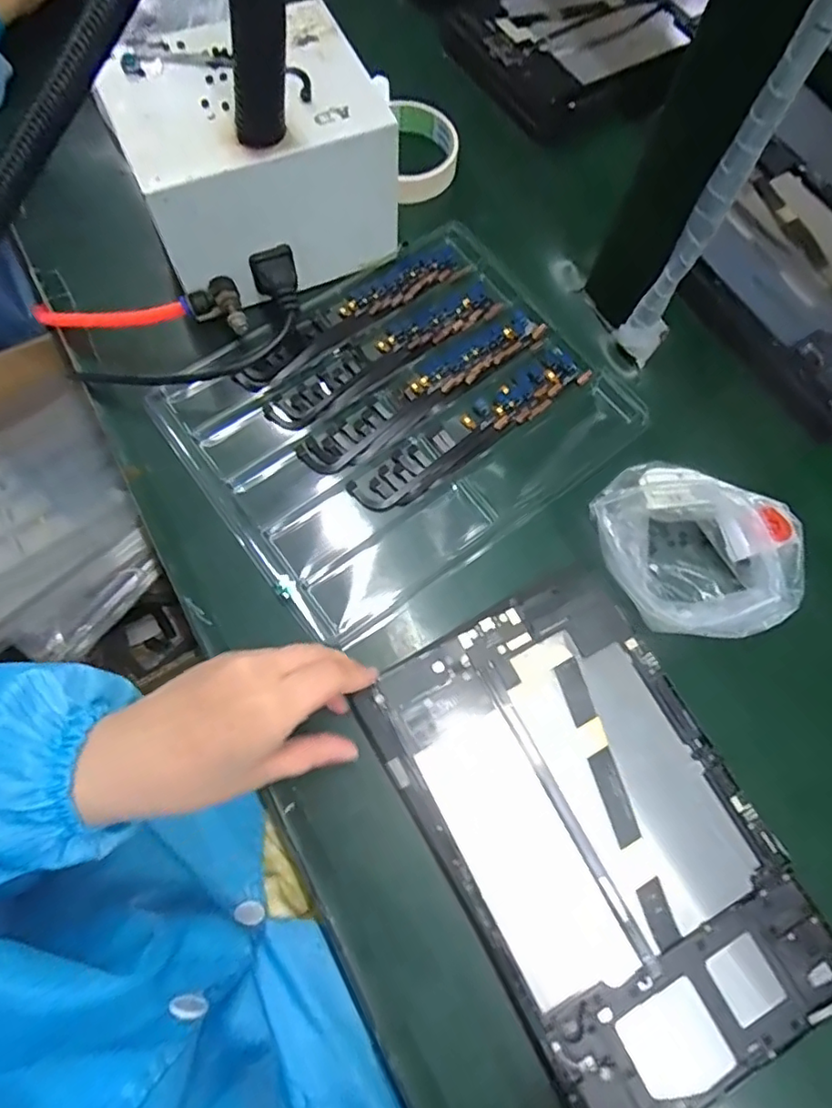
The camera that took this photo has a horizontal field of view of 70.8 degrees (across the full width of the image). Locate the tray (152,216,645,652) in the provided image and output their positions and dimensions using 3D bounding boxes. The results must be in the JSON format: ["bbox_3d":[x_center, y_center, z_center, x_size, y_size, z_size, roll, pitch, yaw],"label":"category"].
[{"bbox_3d":[-0.009,-0.098,0.395,0.271,0.016,0.215,-35,77,-14],"label":"tray"}]

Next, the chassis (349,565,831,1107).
[{"bbox_3d":[0.093,0.140,0.301,0.154,0.009,0.238,-29,74,-9],"label":"chassis"}]

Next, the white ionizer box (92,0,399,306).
[{"bbox_3d":[-0.109,-0.260,0.395,0.162,0.105,0.126,-27,76,-11],"label":"white ionizer box"}]

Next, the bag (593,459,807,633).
[{"bbox_3d":[0.165,0.000,0.353,0.103,0.049,0.115,-25,75,-11],"label":"bag"}]

